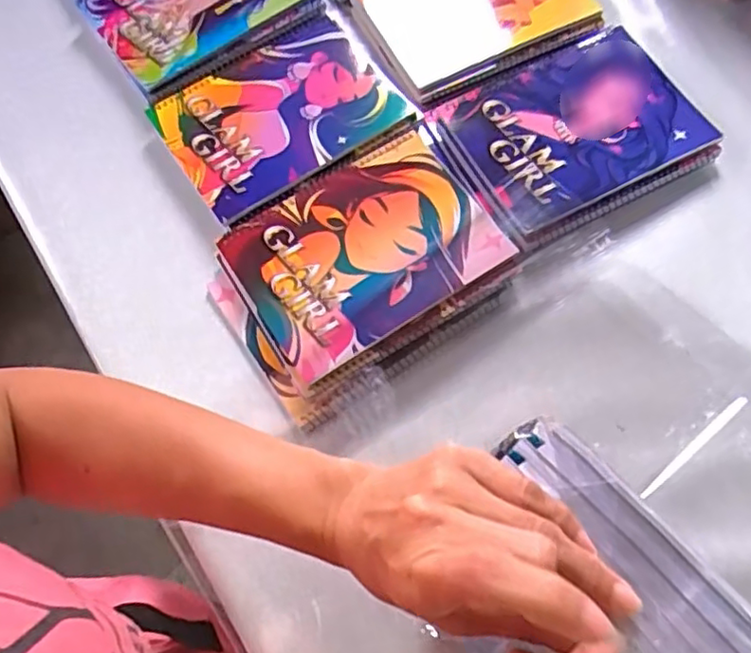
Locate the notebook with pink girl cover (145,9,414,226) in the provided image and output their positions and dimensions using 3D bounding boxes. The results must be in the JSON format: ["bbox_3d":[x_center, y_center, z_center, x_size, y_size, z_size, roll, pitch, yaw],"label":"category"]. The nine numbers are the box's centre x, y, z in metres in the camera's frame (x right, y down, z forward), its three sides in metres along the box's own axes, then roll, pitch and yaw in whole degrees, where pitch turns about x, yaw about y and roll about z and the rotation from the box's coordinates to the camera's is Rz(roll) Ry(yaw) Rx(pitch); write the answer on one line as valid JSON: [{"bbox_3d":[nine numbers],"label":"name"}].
[{"bbox_3d":[-0.087,-0.191,0.563,0.191,0.009,0.153,-34,72,-11],"label":"notebook with pink girl cover"}]

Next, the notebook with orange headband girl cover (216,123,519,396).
[{"bbox_3d":[-0.008,-0.064,0.509,0.204,0.007,0.150,-32,71,-10],"label":"notebook with orange headband girl cover"}]

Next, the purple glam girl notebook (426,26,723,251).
[{"bbox_3d":[0.170,-0.169,0.553,0.203,0.030,0.156,-25,70,-8],"label":"purple glam girl notebook"}]

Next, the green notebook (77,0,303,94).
[{"bbox_3d":[-0.173,-0.322,0.614,0.190,0.010,0.152,-35,72,-11],"label":"green notebook"}]

